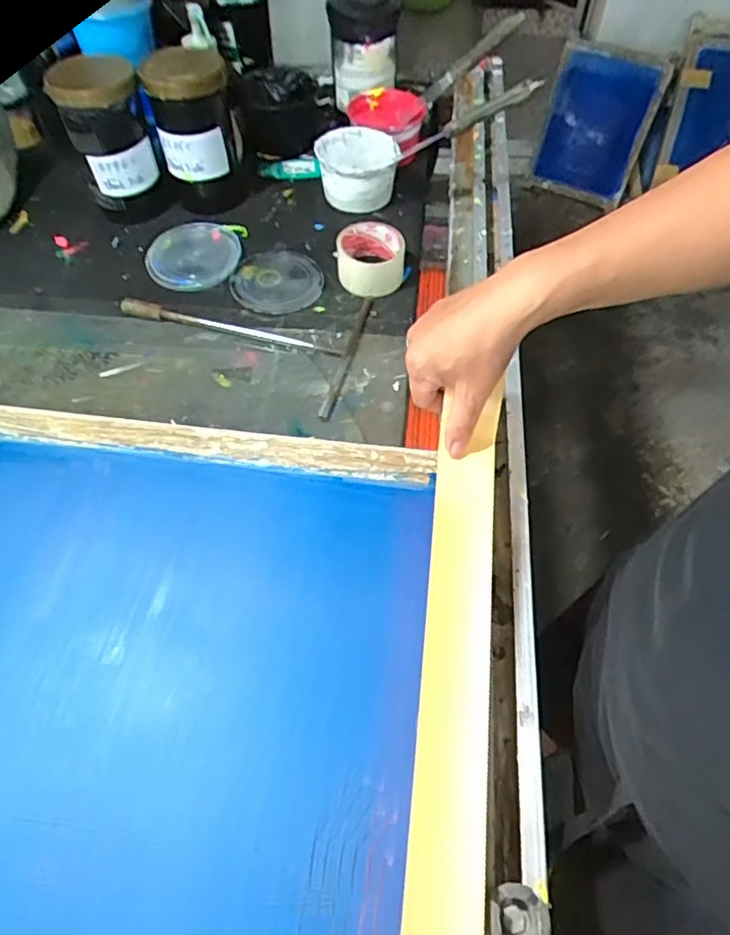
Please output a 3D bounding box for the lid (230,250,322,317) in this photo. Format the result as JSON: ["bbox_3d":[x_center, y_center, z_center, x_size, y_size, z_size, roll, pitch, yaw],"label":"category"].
[{"bbox_3d":[-0.113,-0.238,0.769,0.114,0.012,0.112,0,55,0],"label":"lid"}]

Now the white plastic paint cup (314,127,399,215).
[{"bbox_3d":[-0.010,-0.416,0.859,0.114,0.078,0.090,-3,55,-2],"label":"white plastic paint cup"}]

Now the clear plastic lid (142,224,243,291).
[{"bbox_3d":[-0.228,-0.279,0.792,0.120,0.029,0.120,-11,56,-8],"label":"clear plastic lid"}]

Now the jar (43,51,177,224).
[{"bbox_3d":[-0.321,-0.415,0.779,0.107,0.191,0.092,-21,58,-12],"label":"jar"}]

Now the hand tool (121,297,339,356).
[{"bbox_3d":[-0.167,-0.168,0.720,0.277,0.012,0.021,14,57,9],"label":"hand tool"}]

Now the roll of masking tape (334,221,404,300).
[{"bbox_3d":[0.008,-0.265,0.761,0.084,0.060,0.081,0,55,0],"label":"roll of masking tape"}]

